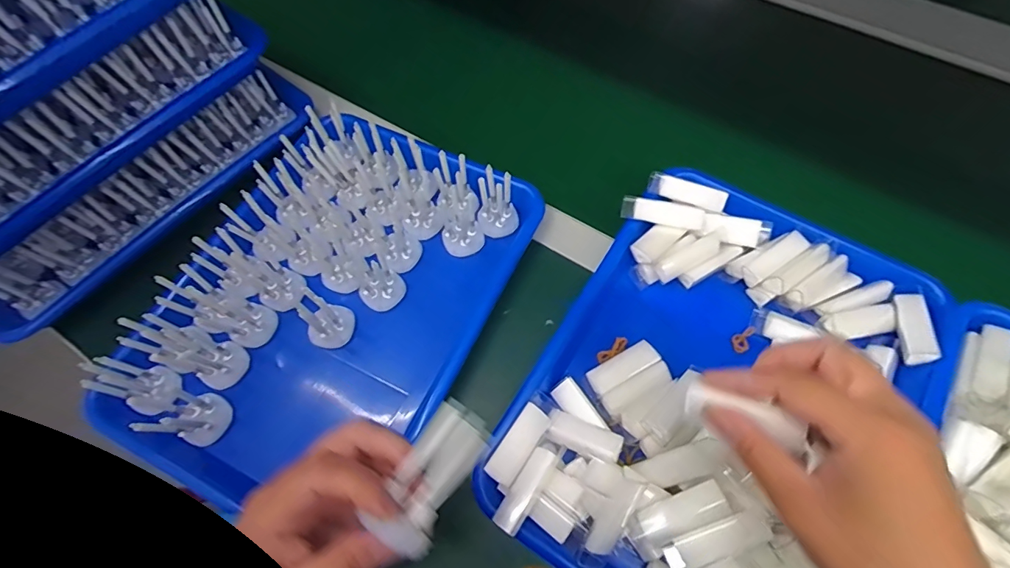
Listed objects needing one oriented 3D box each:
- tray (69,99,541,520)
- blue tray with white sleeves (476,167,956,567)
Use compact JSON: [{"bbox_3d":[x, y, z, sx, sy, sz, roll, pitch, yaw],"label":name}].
[{"bbox_3d":[-0.143,0.017,0.378,0.239,0.095,0.318,23,68,12],"label":"tray"},{"bbox_3d":[0.162,0.076,0.328,0.252,0.049,0.322,30,70,15],"label":"blue tray with white sleeves"}]

